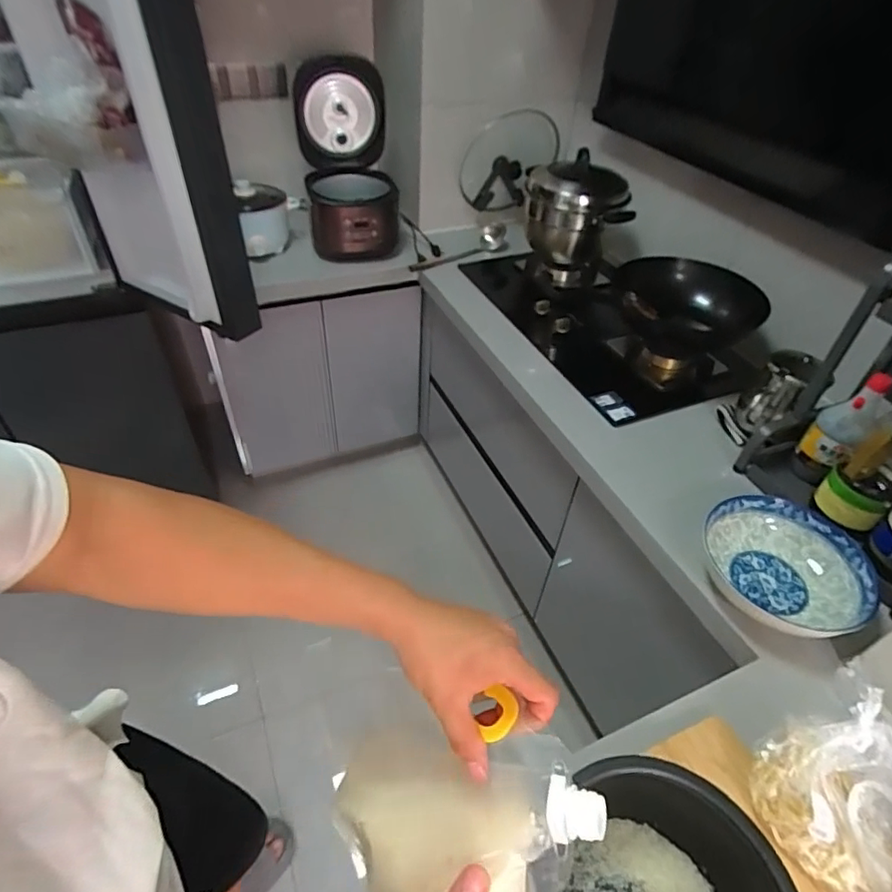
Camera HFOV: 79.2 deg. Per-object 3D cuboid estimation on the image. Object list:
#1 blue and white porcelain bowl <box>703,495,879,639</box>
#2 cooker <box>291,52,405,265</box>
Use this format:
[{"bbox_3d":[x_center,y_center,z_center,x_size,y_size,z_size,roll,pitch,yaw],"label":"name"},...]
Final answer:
[{"bbox_3d":[0.519,0.183,0.825,0.202,0.074,0.229,-24,50,-26],"label":"blue and white porcelain bowl"},{"bbox_3d":[-0.252,-0.749,1.431,0.251,0.465,0.273,-5,45,-9],"label":"cooker"}]

